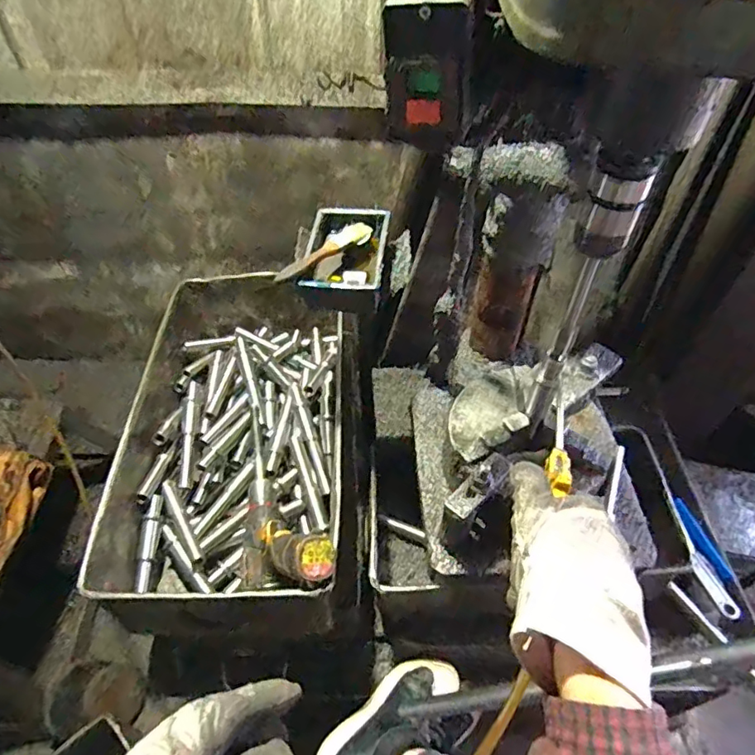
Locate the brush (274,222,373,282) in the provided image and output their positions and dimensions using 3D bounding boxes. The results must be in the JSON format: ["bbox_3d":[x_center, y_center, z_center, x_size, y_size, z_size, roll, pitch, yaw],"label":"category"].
[{"bbox_3d":[-0.064,-0.154,0.675,0.025,0.017,0.149,35,58,24],"label":"brush"}]

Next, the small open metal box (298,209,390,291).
[{"bbox_3d":[-0.038,-0.149,0.695,0.093,0.054,0.146,6,51,3],"label":"small open metal box"}]

